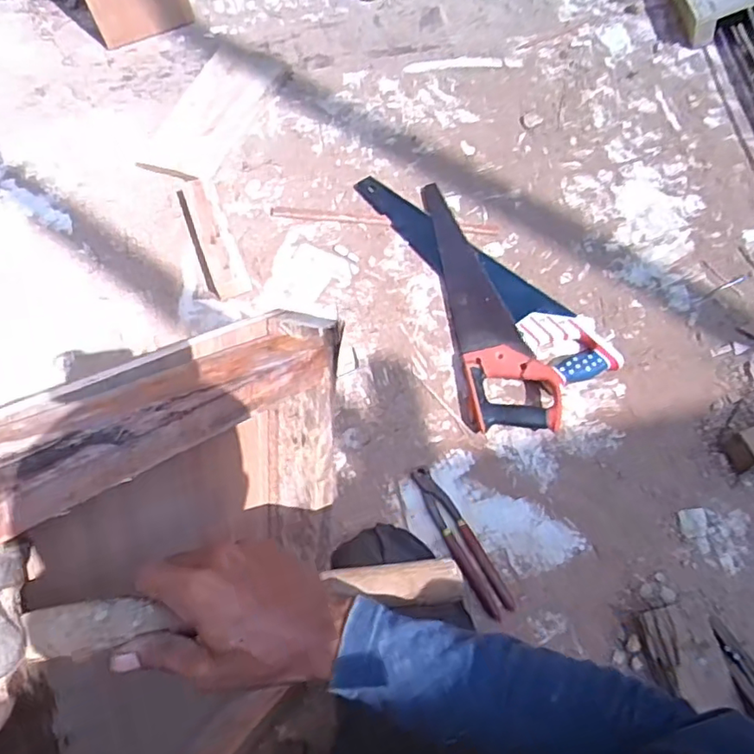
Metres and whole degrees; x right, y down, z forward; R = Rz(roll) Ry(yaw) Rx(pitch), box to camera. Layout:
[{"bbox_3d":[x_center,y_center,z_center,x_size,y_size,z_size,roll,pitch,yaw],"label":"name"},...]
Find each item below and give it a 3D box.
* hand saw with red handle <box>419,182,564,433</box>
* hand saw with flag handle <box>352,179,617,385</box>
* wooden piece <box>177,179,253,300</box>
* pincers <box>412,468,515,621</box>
[{"bbox_3d":[0.177,-0.135,0.953,0.134,0.050,0.488,-9,66,-2],"label":"hand saw with red handle"},{"bbox_3d":[0.173,-0.190,0.995,0.112,0.035,0.541,-37,70,-14],"label":"hand saw with flag handle"},{"bbox_3d":[-0.290,-0.250,1.037,0.074,0.042,0.267,-21,67,-7],"label":"wooden piece"},{"bbox_3d":[0.115,0.222,0.814,0.041,0.013,0.217,-27,68,-10],"label":"pincers"}]

